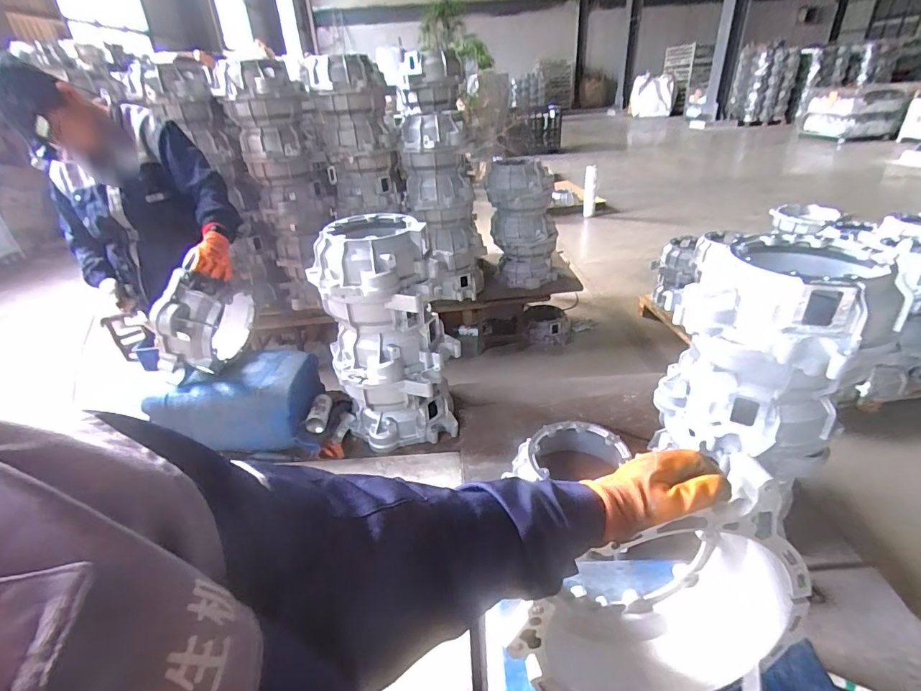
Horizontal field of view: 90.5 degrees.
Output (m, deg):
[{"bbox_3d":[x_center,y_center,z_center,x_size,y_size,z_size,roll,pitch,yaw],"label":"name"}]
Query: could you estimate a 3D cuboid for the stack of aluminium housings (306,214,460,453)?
[{"bbox_3d":[-0.203,-0.030,1.345,0.345,0.614,0.313,-11,31,-12],"label":"stack of aluminium housings"}]

